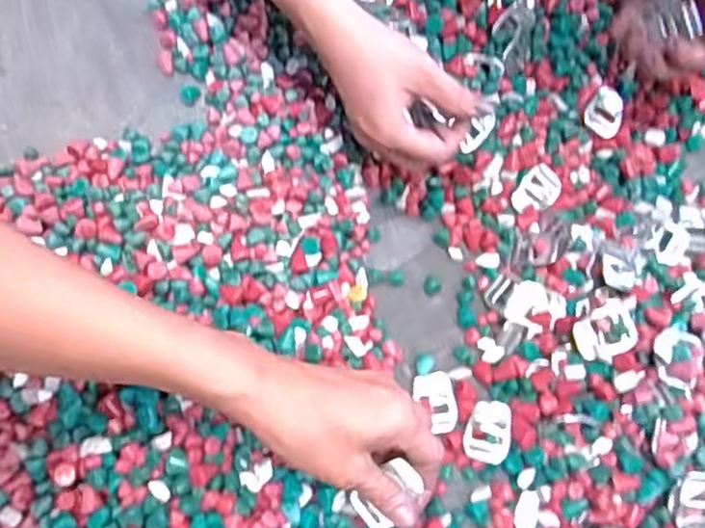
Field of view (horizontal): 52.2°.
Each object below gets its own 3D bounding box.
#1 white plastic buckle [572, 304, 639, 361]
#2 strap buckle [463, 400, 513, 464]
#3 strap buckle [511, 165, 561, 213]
[{"bbox_3d":[0.168,0.046,0.479,0.041,0.009,0.032,-18,72,-11],"label":"white plastic buckle"},{"bbox_3d":[0.092,0.114,0.487,0.030,0.005,0.041,2,71,23],"label":"strap buckle"},{"bbox_3d":[0.139,-0.055,0.548,0.040,0.004,0.029,-37,93,0],"label":"strap buckle"}]

